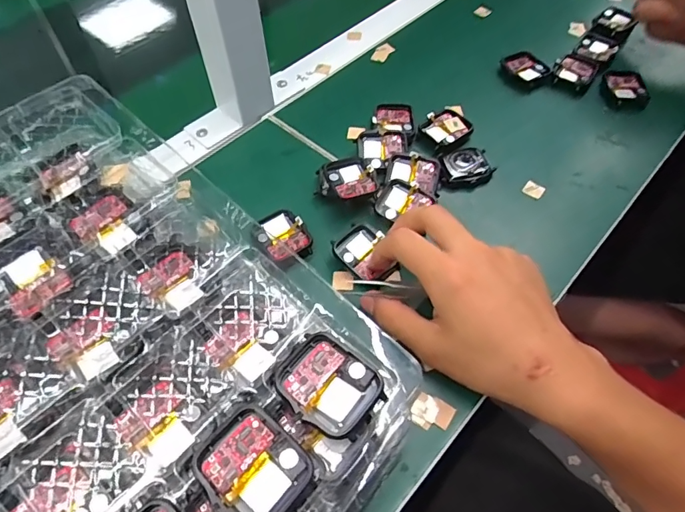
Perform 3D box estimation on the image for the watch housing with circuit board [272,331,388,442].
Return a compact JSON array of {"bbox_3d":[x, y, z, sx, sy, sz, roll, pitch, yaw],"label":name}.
[{"bbox_3d":[-0.007,0.059,0.215,0.047,0.008,0.036,33,62,20],"label":"watch housing with circuit board"}]

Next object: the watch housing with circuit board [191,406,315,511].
[{"bbox_3d":[-0.037,0.088,0.194,0.043,0.010,0.037,38,64,23],"label":"watch housing with circuit board"}]

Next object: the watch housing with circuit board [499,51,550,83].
[{"bbox_3d":[0.182,-0.190,0.466,0.036,0.008,0.042,-28,60,-17],"label":"watch housing with circuit board"}]

